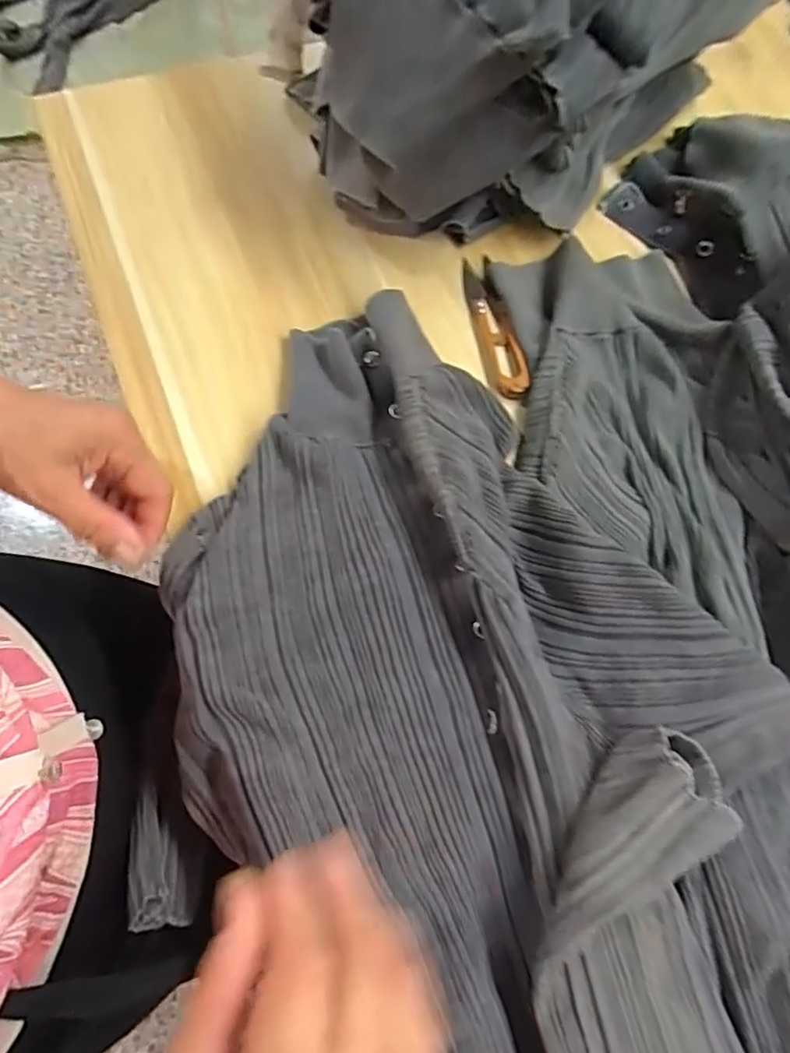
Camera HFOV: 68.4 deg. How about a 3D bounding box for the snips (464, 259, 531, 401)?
[{"bbox_3d":[0.072,-0.143,0.415,0.028,0.013,0.114,-9,73,-7],"label":"snips"}]

